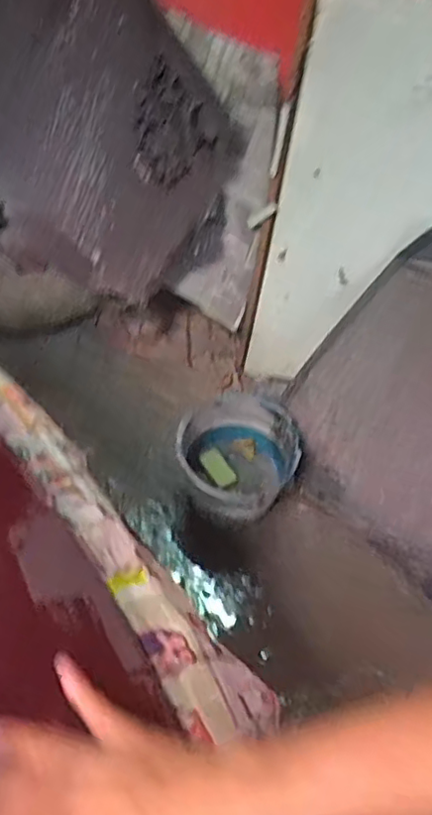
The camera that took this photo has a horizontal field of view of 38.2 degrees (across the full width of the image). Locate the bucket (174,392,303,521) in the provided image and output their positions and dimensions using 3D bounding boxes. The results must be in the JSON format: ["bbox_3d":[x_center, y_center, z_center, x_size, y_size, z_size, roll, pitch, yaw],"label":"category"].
[{"bbox_3d":[0.044,0.126,1.437,0.251,0.194,0.265,2,55,-3],"label":"bucket"}]

